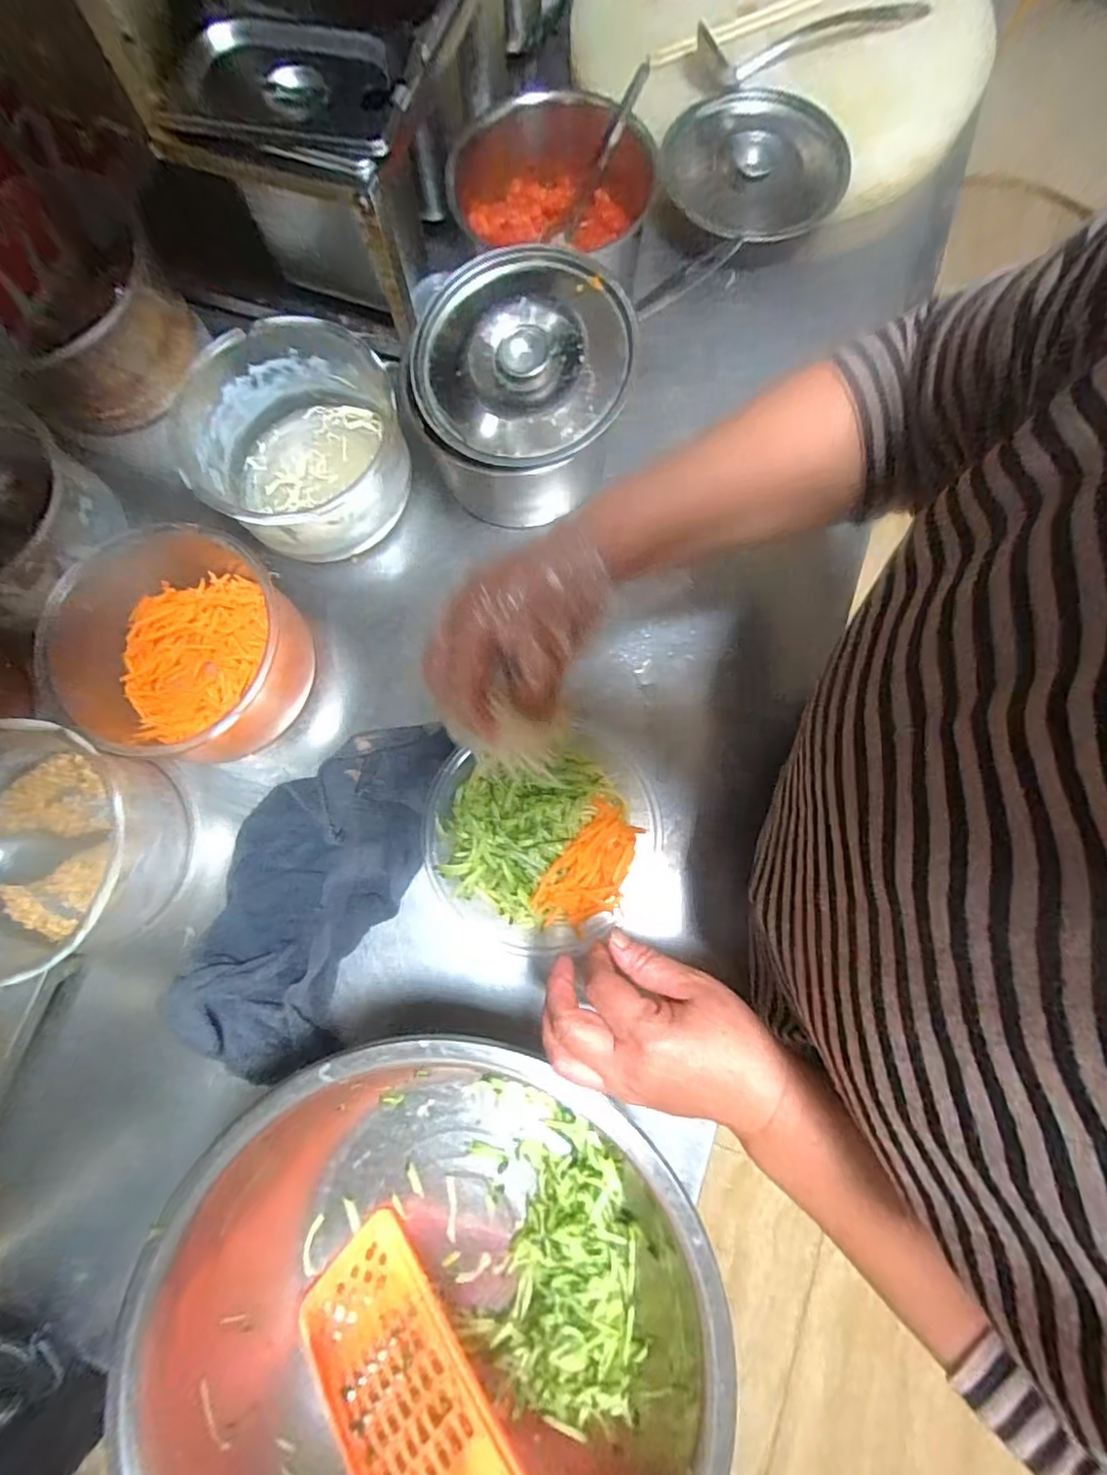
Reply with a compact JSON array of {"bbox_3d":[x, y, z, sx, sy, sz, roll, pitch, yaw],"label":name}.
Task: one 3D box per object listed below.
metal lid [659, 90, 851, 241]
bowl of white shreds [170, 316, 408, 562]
[{"bbox_3d":[0.188,-0.538,0.560,0.170,0.026,0.167,0,80,1],"label":"metal lid"},{"bbox_3d":[-0.214,-0.240,0.502,0.165,0.096,0.169,0,80,1],"label":"bowl of white shreds"}]

